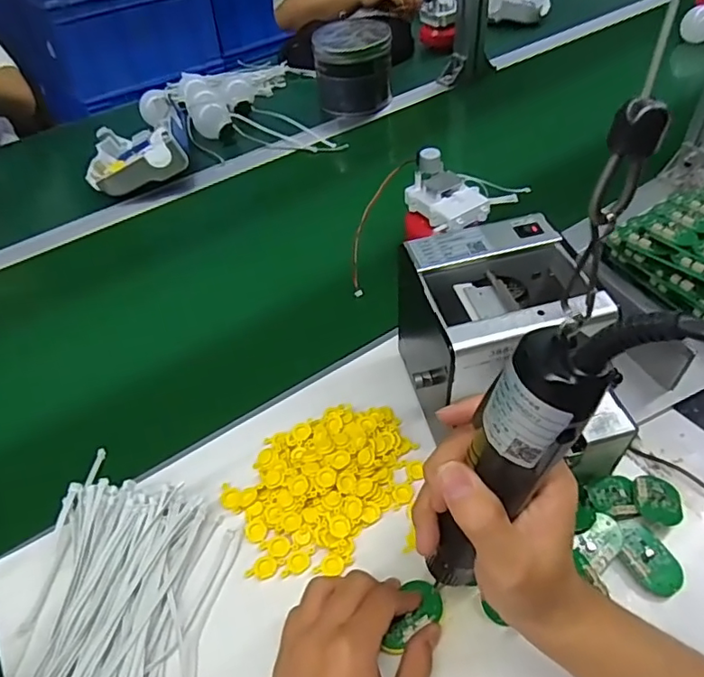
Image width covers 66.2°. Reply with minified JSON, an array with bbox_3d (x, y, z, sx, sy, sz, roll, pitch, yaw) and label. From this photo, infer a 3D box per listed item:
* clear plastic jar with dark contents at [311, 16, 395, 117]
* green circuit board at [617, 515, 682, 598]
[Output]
[{"bbox_3d":[-0.001,-0.458,0.913,0.125,0.118,0.101,-8,48,-5],"label":"clear plastic jar with dark contents"},{"bbox_3d":[0.217,0.158,0.396,0.035,0.009,0.055,-23,53,-16],"label":"green circuit board"}]

